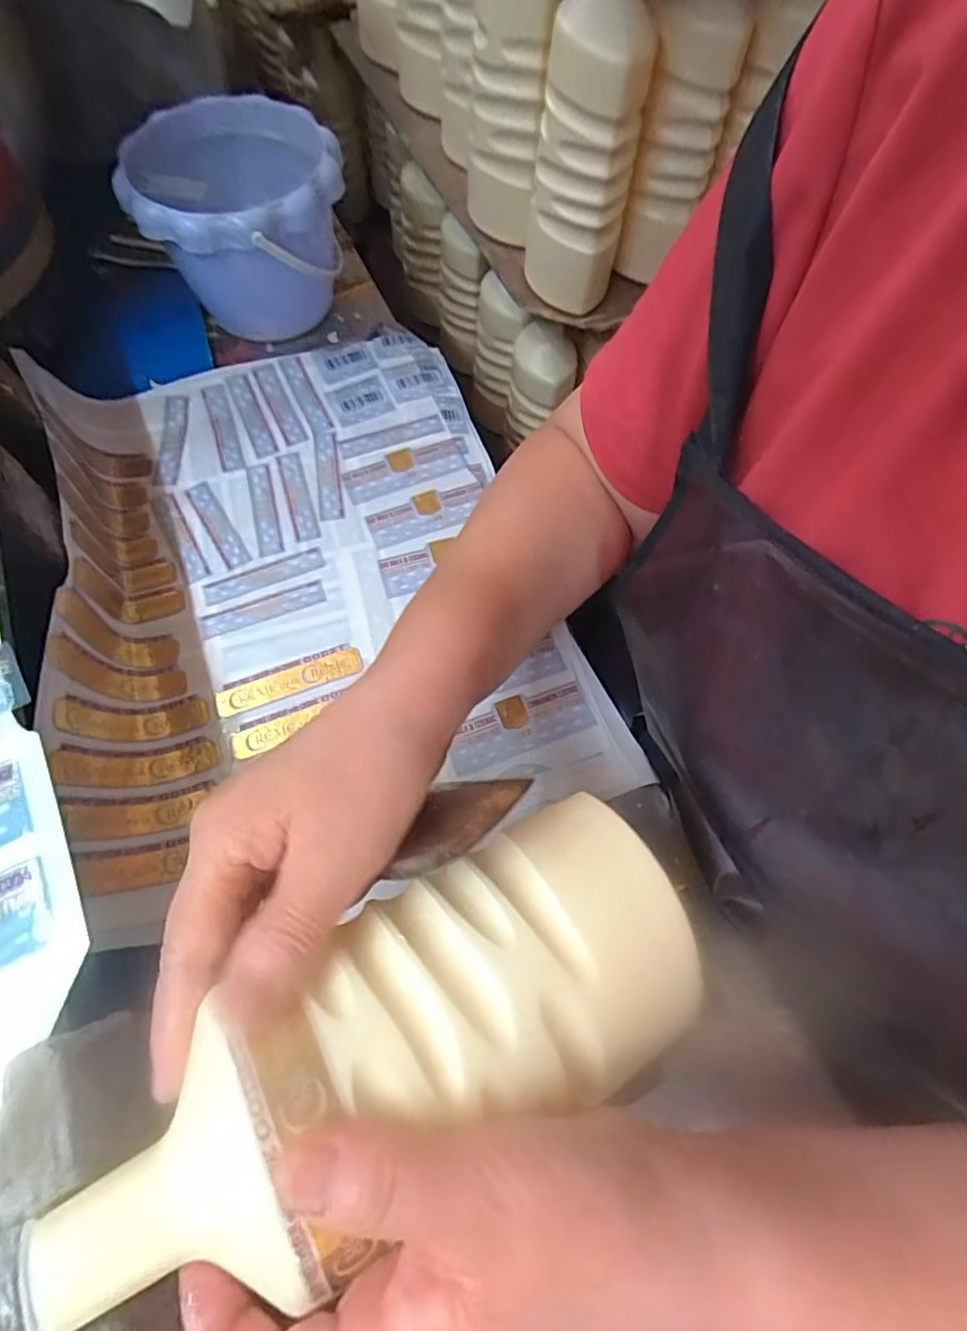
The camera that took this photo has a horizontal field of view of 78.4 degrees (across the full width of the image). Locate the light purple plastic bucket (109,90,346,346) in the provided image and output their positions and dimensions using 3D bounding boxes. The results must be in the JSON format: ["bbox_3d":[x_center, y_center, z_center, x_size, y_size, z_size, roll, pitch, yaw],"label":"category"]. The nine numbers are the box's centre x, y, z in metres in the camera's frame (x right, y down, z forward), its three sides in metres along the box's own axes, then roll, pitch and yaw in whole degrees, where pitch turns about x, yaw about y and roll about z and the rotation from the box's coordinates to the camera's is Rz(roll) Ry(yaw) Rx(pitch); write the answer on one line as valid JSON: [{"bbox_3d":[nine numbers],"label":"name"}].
[{"bbox_3d":[-0.186,-0.339,0.474,0.145,0.122,0.158,0,68,-1],"label":"light purple plastic bucket"}]

